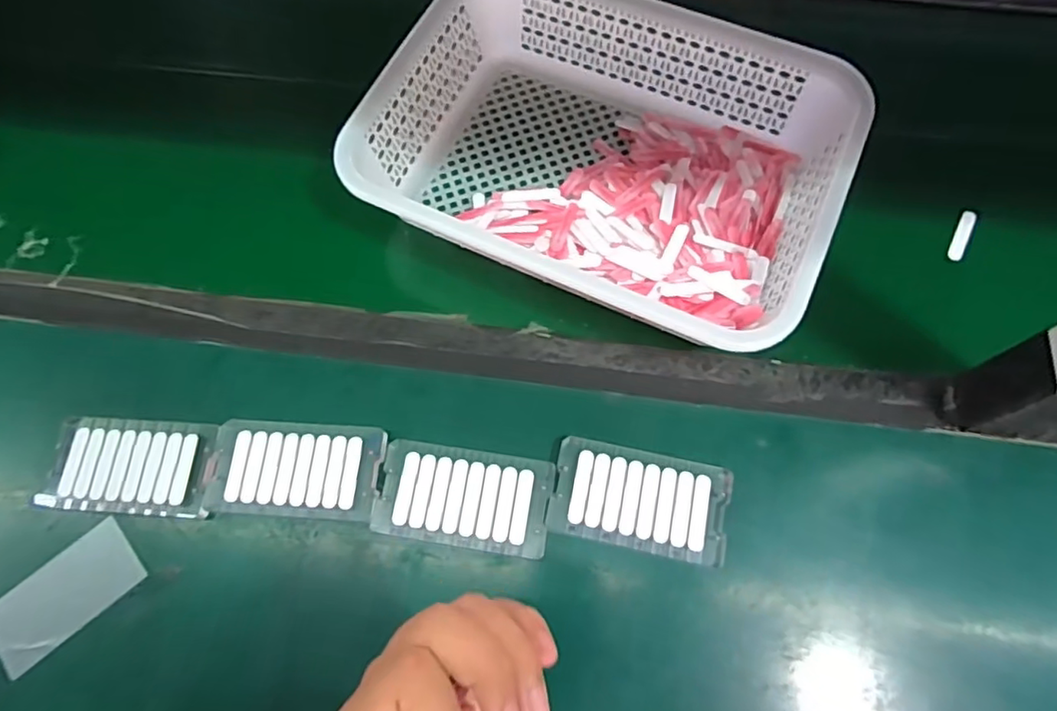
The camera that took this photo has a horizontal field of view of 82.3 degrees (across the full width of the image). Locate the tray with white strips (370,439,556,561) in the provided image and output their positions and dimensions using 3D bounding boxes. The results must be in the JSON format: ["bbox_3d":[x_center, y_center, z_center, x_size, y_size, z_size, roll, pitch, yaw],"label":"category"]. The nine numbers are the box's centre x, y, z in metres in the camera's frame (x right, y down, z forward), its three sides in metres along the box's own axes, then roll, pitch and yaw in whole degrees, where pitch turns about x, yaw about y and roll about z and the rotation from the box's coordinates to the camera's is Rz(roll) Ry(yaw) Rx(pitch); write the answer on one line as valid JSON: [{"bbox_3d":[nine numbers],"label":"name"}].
[{"bbox_3d":[-0.046,0.101,0.432,0.120,0.010,0.066,8,70,5],"label":"tray with white strips"}]

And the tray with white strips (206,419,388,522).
[{"bbox_3d":[-0.168,0.083,0.440,0.119,0.008,0.066,3,69,3],"label":"tray with white strips"}]

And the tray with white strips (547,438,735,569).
[{"bbox_3d":[0.079,0.102,0.427,0.120,0.010,0.067,11,70,6],"label":"tray with white strips"}]

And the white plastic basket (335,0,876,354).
[{"bbox_3d":[0.060,-0.163,0.494,0.357,0.082,0.252,23,72,10],"label":"white plastic basket"}]

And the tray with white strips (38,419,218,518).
[{"bbox_3d":[-0.289,0.083,0.446,0.120,0.018,0.067,3,69,2],"label":"tray with white strips"}]

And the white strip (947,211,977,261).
[{"bbox_3d":[0.364,-0.100,0.508,0.012,0.004,0.050,19,72,35],"label":"white strip"}]

